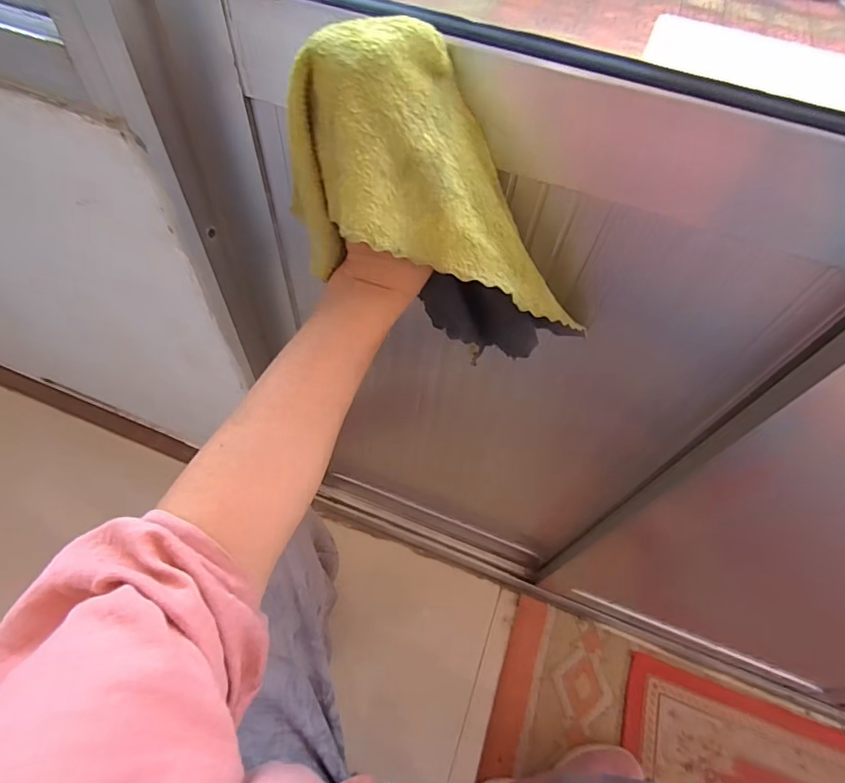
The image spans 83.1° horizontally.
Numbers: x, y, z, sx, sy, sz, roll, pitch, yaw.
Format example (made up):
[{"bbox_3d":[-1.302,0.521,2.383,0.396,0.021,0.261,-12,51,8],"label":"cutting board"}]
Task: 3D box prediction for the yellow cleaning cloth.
[{"bbox_3d":[0.003,-0.095,0.300,0.228,0.110,0.100,44,54,-27],"label":"yellow cleaning cloth"}]

